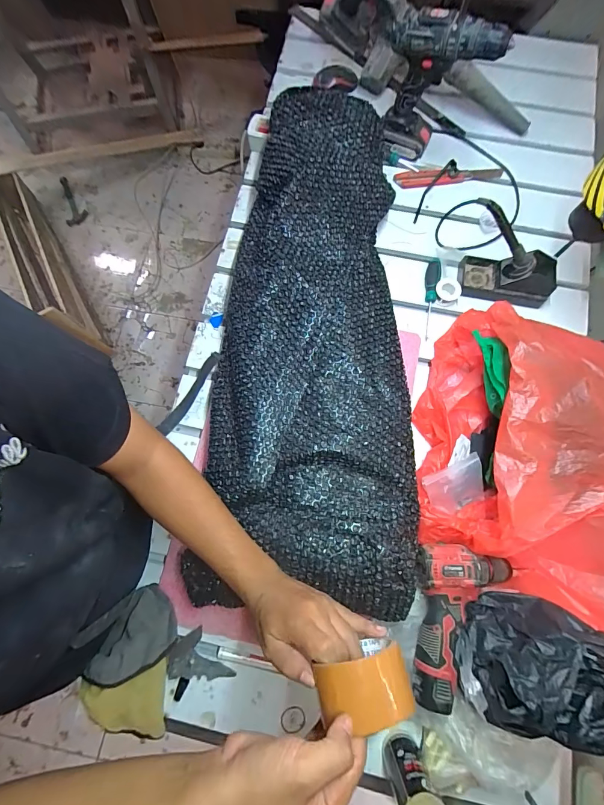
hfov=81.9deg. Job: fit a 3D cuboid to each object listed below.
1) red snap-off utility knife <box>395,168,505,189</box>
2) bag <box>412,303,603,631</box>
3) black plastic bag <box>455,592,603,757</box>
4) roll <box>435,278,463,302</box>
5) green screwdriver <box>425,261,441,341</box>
[{"bbox_3d":[0.298,-0.456,0.704,0.216,0.018,0.031,-2,76,1],"label":"red snap-off utility knife"},{"bbox_3d":[0.325,0.064,0.503,0.282,0.155,0.427,8,77,3],"label":"bag"},{"bbox_3d":[0.286,0.329,0.425,0.136,0.123,0.156,28,79,8],"label":"black plastic bag"},{"bbox_3d":[0.266,-0.206,0.634,0.043,0.014,0.040,4,102,18],"label":"roll"},{"bbox_3d":[0.240,-0.190,0.638,0.022,0.026,0.155,4,77,2],"label":"green screwdriver"}]

